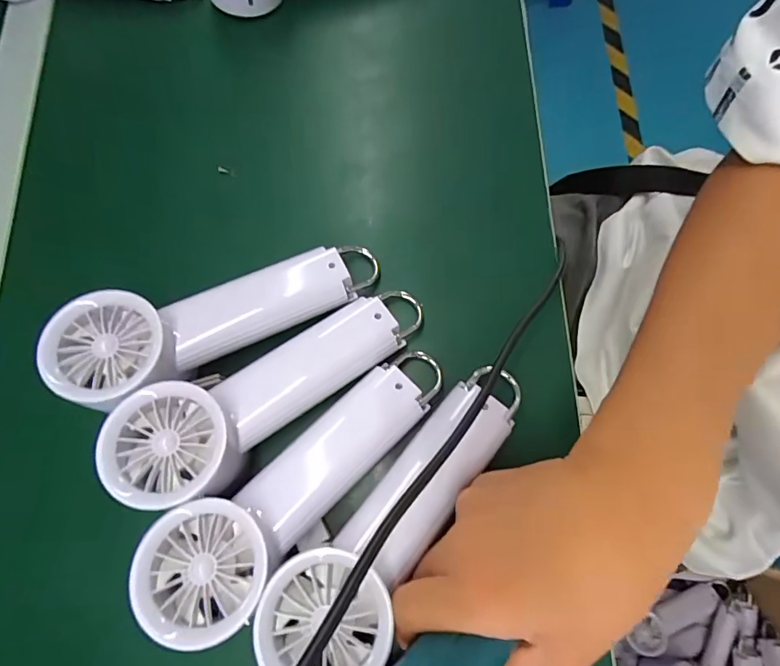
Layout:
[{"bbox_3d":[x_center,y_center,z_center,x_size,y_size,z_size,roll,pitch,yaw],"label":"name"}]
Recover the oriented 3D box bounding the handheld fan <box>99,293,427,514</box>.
[{"bbox_3d":[-0.065,0.032,0.266,0.183,0.038,0.063,-30,76,-23],"label":"handheld fan"}]

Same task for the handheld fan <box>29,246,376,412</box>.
[{"bbox_3d":[-0.098,-0.011,0.278,0.191,0.031,0.058,-20,76,-19],"label":"handheld fan"}]

